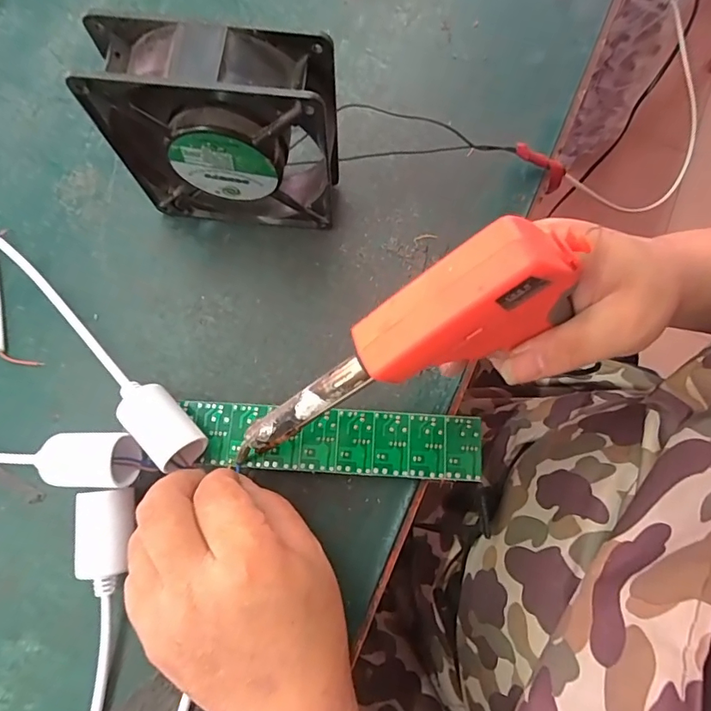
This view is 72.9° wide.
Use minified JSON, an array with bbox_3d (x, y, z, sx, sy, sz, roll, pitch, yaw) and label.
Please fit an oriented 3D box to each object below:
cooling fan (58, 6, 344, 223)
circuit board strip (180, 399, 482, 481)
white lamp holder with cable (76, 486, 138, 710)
[{"bbox_3d":[-0.072,-0.121,0.277,0.119,0.122,0.039,5,73,-1],"label":"cooling fan"},{"bbox_3d":[-0.012,0.048,0.275,0.165,0.004,0.034,4,73,1],"label":"circuit board strip"},{"bbox_3d":[-0.137,0.169,0.236,0.027,0.029,0.200,4,73,-1],"label":"white lamp holder with cable"}]

